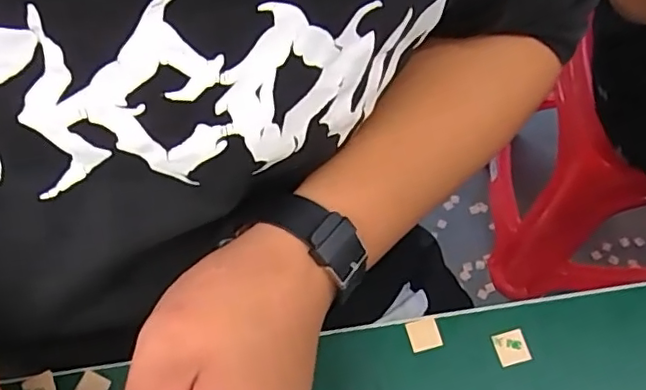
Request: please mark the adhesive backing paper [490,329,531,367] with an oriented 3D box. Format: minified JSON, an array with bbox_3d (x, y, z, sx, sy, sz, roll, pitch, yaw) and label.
[{"bbox_3d":[0.094,0.076,0.293,0.016,0.004,0.016,-16,72,-1],"label":"adhesive backing paper"}]

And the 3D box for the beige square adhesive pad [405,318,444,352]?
[{"bbox_3d":[0.051,0.071,0.298,0.015,0.004,0.016,-17,57,3],"label":"beige square adhesive pad"}]

